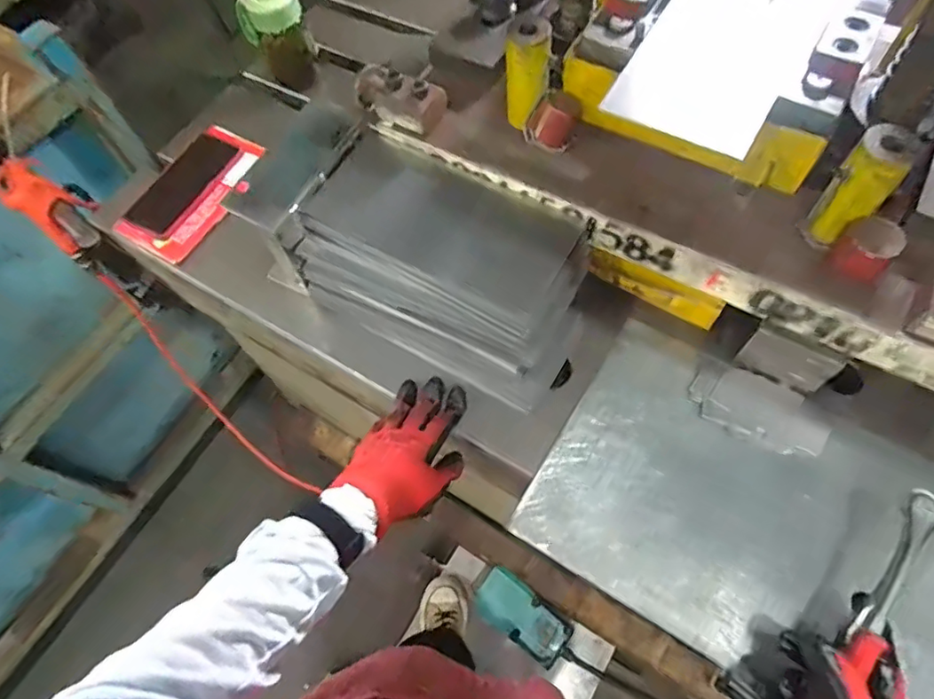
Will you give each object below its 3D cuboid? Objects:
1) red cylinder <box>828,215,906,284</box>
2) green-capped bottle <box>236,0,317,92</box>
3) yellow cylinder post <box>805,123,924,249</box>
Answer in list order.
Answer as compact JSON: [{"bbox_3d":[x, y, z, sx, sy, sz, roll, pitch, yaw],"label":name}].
[{"bbox_3d":[0.318,-0.080,0.456,0.039,0.039,0.030,36,71,20],"label":"red cylinder"},{"bbox_3d":[-0.253,-0.424,0.776,0.076,0.123,0.064,-32,65,-12],"label":"green-capped bottle"},{"bbox_3d":[0.312,-0.127,0.455,0.040,0.088,0.042,40,72,21],"label":"yellow cylinder post"}]

